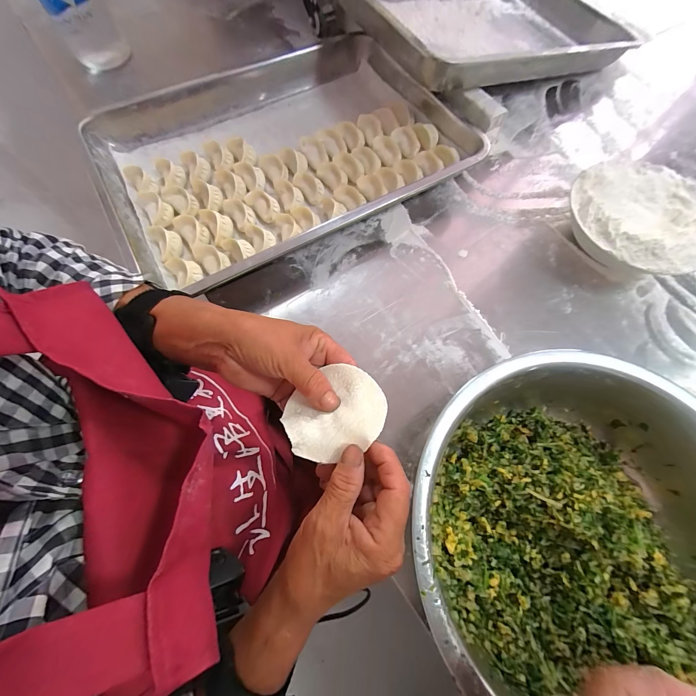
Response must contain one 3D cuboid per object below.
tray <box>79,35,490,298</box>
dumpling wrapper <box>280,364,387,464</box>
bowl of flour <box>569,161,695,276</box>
[{"bbox_3d":[-0.090,-0.288,0.434,0.482,0.056,0.352,-32,73,-12],"label":"tray"},{"bbox_3d":[-0.010,0.049,0.226,0.076,0.010,0.063,-29,59,-4],"label":"dumpling wrapper"},{"bbox_3d":[0.366,-0.160,0.386,0.166,0.069,0.167,0,70,-1],"label":"bowl of flour"}]

